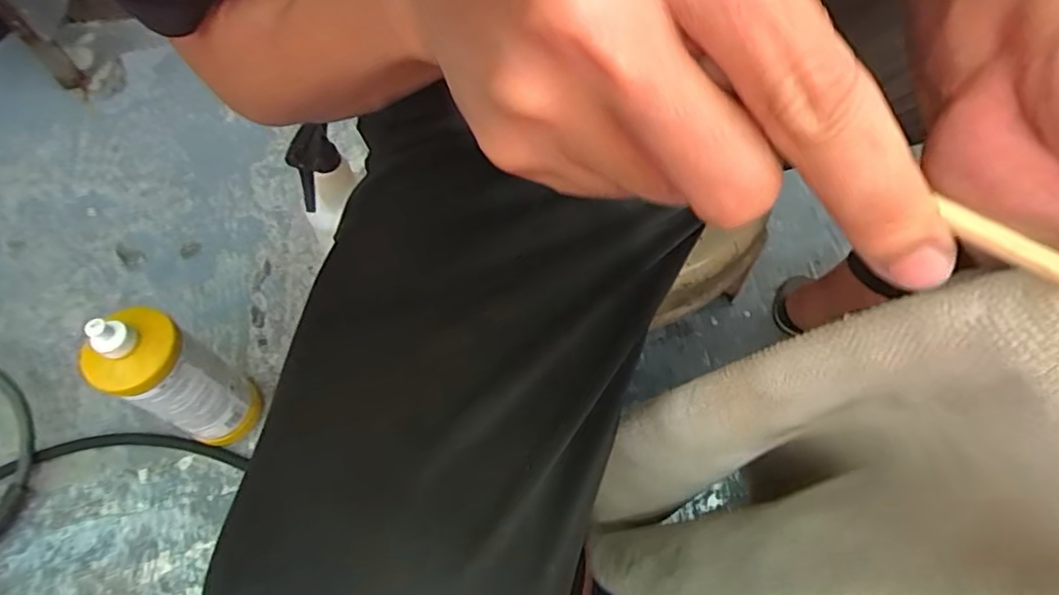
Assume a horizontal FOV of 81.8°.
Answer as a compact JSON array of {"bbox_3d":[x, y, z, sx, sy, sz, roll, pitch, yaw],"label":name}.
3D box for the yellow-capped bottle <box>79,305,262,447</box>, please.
[{"bbox_3d":[-0.358,0.089,0.630,0.079,0.247,0.082,-1,61,2],"label":"yellow-capped bottle"}]

